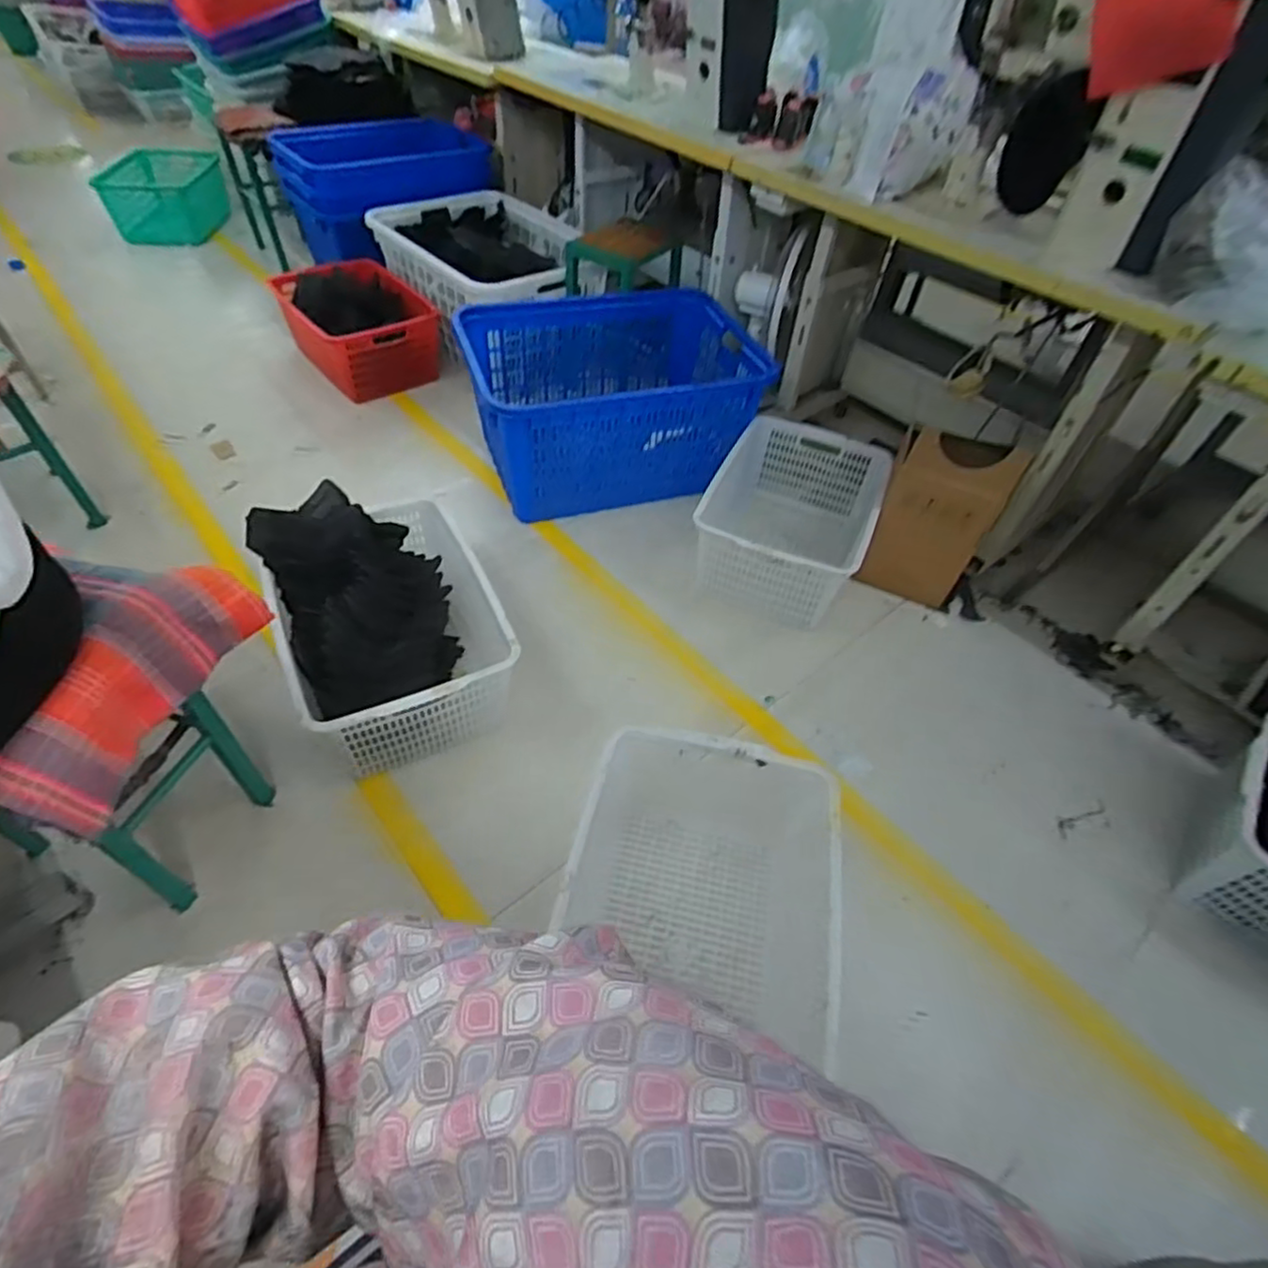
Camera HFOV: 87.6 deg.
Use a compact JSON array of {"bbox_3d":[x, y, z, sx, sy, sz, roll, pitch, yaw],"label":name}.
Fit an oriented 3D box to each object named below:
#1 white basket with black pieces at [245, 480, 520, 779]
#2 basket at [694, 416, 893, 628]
[{"bbox_3d":[-0.515,-0.038,1.388,0.401,0.266,0.571,-21,54,-22],"label":"white basket with black pieces"},{"bbox_3d":[0.406,-0.291,1.758,0.406,0.280,0.515,20,50,12],"label":"basket"}]

